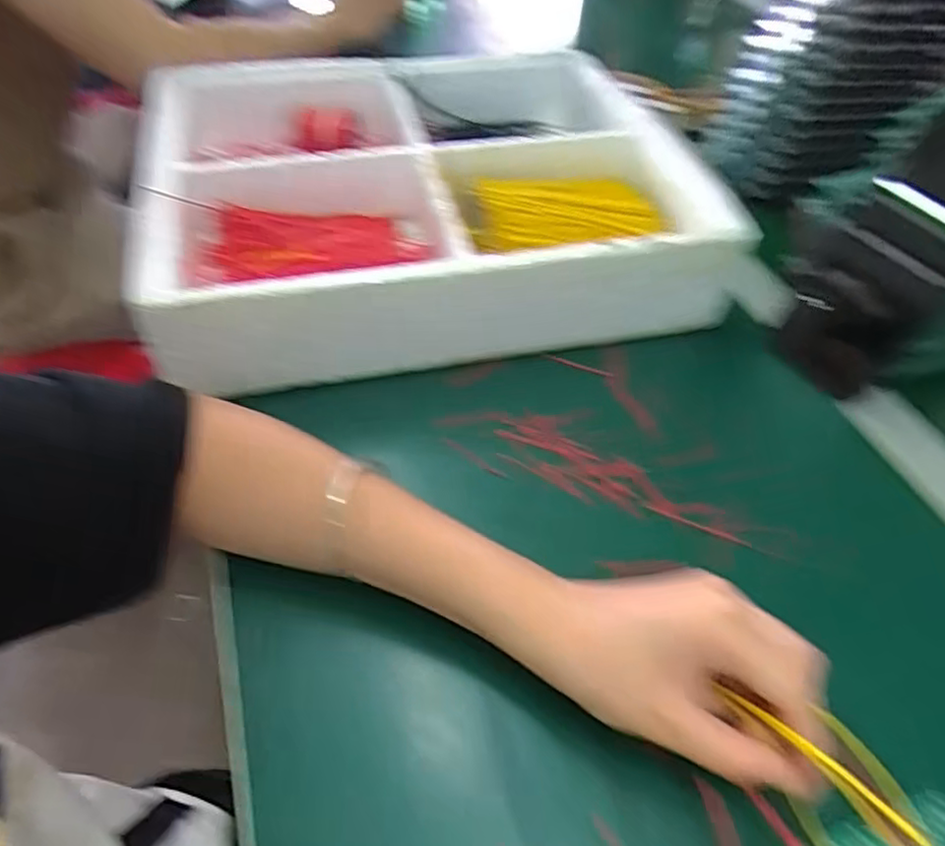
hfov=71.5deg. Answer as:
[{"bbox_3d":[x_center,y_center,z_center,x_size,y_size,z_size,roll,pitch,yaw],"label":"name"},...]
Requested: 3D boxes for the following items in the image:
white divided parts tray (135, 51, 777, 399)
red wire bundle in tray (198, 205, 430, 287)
[{"bbox_3d":[-0.040,-0.181,0.505,0.358,0.078,0.324,-8,50,-12],"label":"white divided parts tray"},{"bbox_3d":[-0.115,-0.131,0.476,0.154,0.023,0.057,-4,50,-8],"label":"red wire bundle in tray"}]

